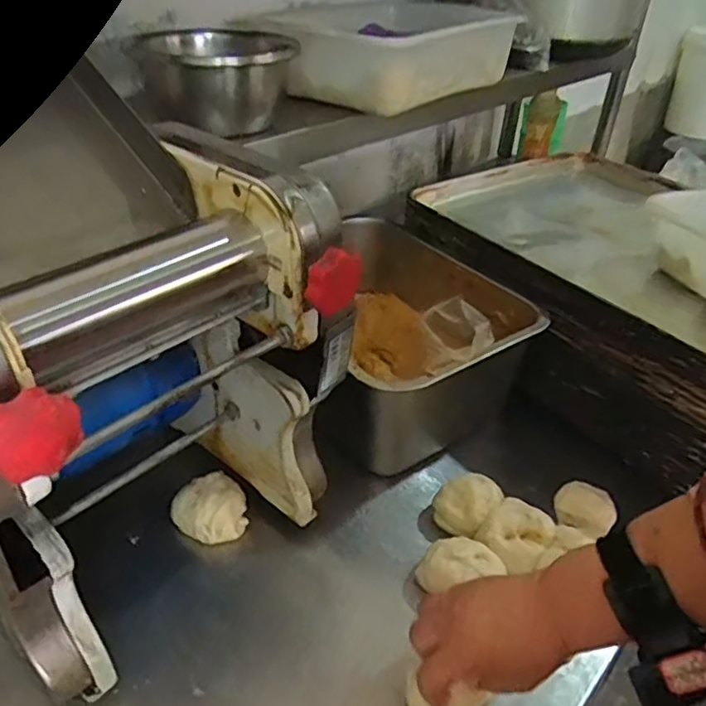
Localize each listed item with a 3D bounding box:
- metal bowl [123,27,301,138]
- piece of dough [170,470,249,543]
[{"bbox_3d":[-0.162,-0.312,0.718,0.130,0.089,0.162,20,39,24],"label":"metal bowl"},{"bbox_3d":[-0.144,0.159,0.621,0.068,0.042,0.066,1,36,-1],"label":"piece of dough"}]

